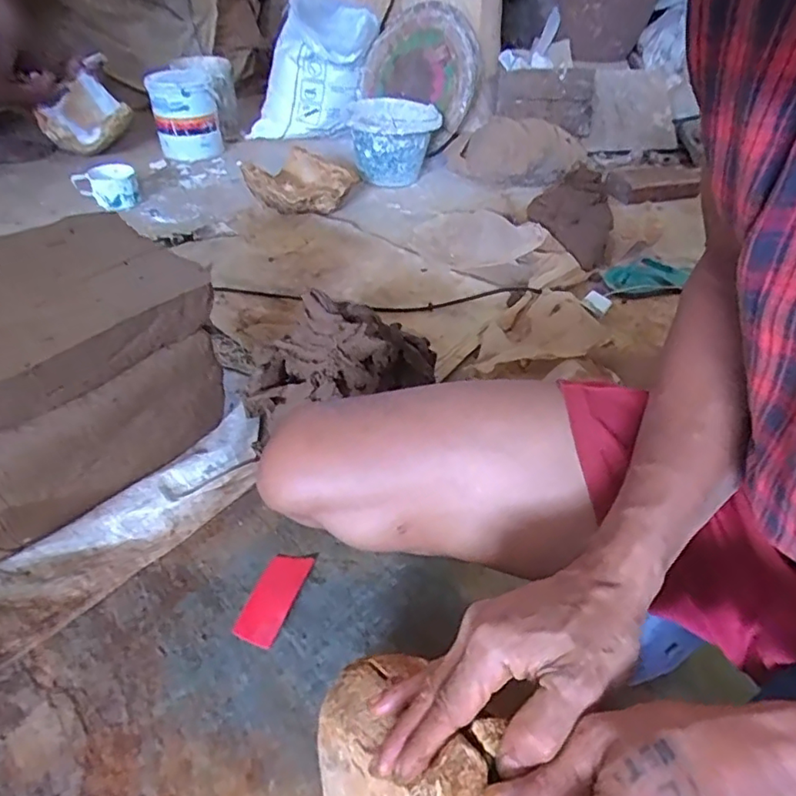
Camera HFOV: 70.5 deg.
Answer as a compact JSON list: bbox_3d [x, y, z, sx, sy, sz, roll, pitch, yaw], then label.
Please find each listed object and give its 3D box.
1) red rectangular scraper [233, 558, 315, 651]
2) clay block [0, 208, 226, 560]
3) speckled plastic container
[{"bbox_3d":[-0.139,0.222,0.633,0.046,0.011,0.110,14,42,11],"label":"red rectangular scraper"},{"bbox_3d":[-0.417,-0.032,0.691,0.241,0.244,0.332,34,50,29],"label":"clay block"},{"bbox_3d":[-0.014,-0.668,1.497,0.232,0.182,0.233,1,42,-4],"label":"speckled plastic container"}]

